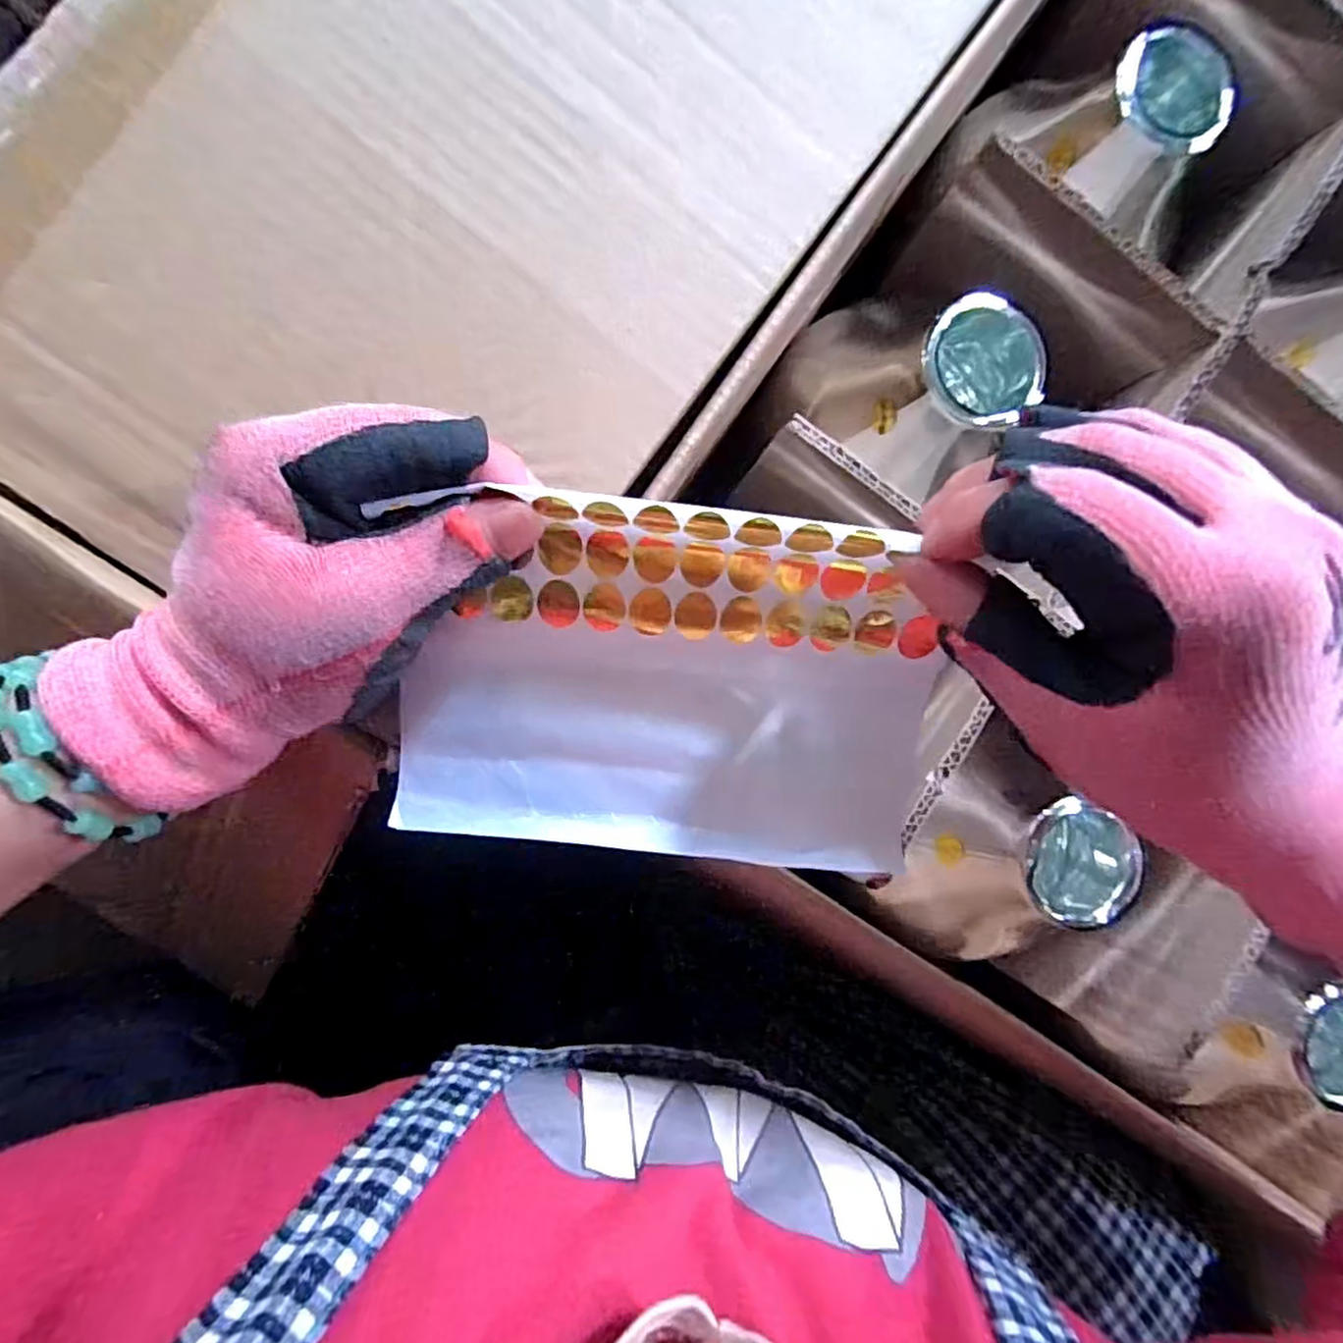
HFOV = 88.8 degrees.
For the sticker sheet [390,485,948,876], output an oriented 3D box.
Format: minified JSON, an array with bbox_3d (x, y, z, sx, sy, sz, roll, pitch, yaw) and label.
[{"bbox_3d":[-0.002,0.005,0.199,0.155,0.022,0.106,5,111,-1],"label":"sticker sheet"}]

